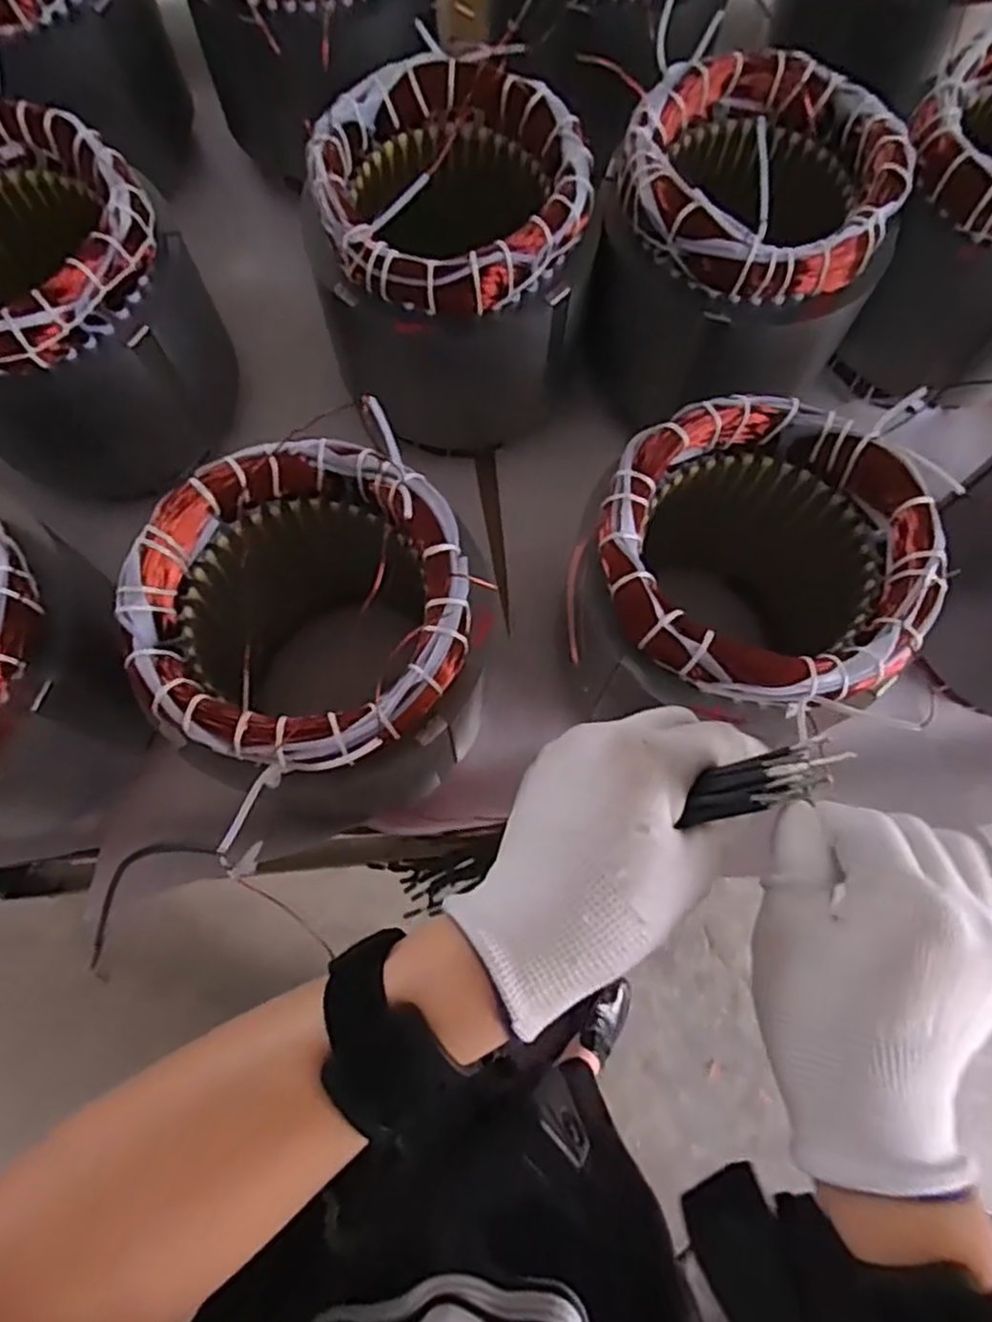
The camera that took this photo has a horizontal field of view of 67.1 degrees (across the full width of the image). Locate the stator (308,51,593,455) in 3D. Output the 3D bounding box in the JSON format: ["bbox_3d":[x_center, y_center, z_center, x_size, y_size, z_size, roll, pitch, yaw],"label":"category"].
[{"bbox_3d":[-0.022,-0.221,0.429,0.144,0.141,0.145,4,74,0],"label":"stator"}]

